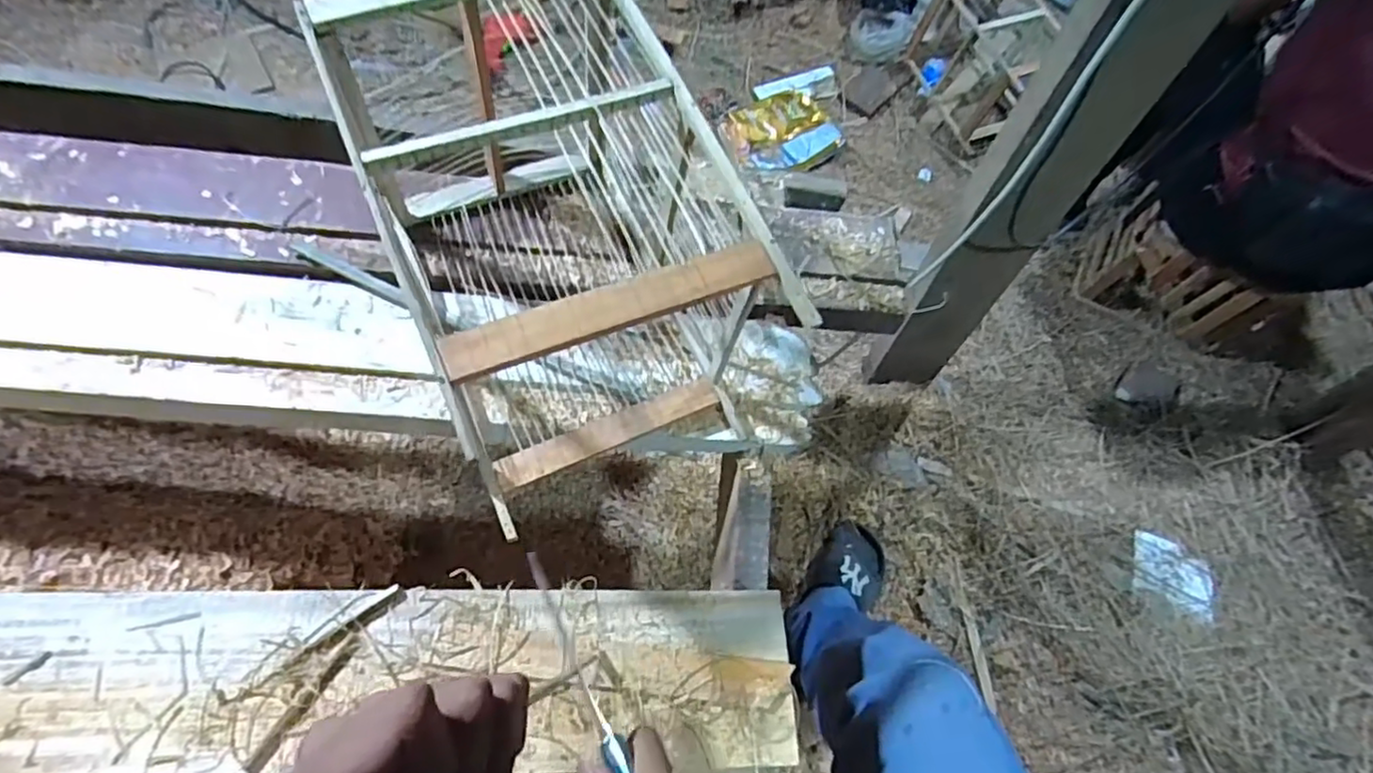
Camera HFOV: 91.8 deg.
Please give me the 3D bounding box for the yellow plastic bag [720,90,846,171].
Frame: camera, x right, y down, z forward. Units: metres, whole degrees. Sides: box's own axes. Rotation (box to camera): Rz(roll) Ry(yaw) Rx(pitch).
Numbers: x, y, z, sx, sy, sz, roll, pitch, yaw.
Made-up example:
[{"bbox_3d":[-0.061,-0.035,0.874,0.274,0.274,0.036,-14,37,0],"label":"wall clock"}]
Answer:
[{"bbox_3d":[0.230,-0.617,1.619,0.287,0.041,0.227,-27,67,-19],"label":"yellow plastic bag"}]

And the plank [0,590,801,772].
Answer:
[{"bbox_3d":[-0.380,0.189,0.427,0.906,0.044,0.117,0,62,-3],"label":"plank"}]

